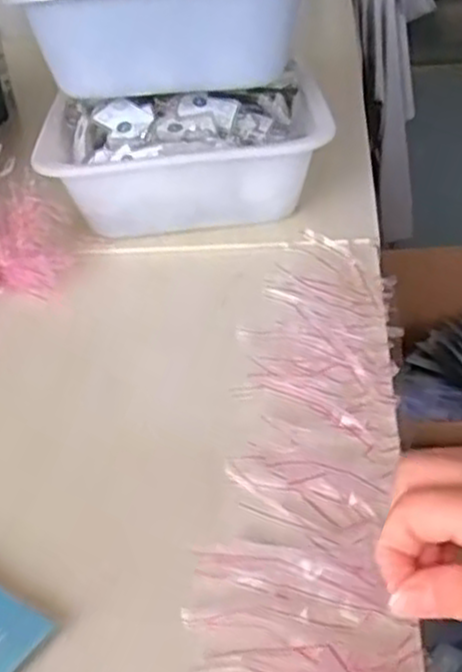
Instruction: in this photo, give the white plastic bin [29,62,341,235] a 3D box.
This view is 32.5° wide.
[{"bbox_3d":[-0.041,-0.158,0.704,0.247,0.095,0.174,-6,33,-1],"label":"white plastic bin"}]

